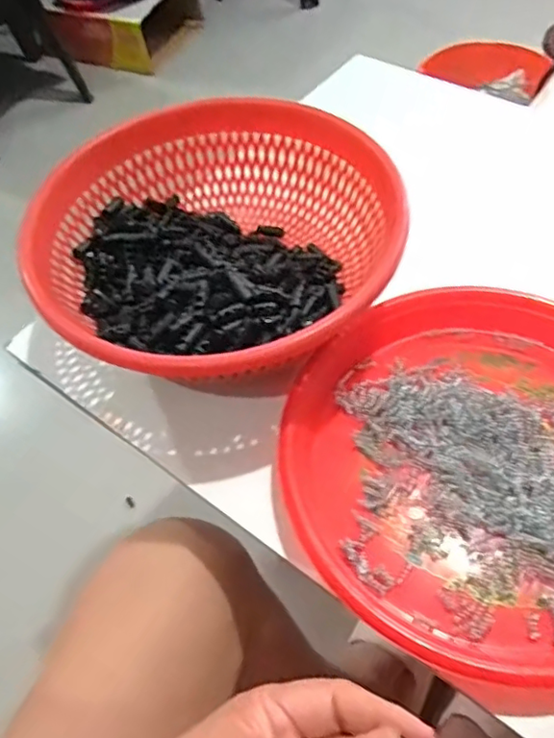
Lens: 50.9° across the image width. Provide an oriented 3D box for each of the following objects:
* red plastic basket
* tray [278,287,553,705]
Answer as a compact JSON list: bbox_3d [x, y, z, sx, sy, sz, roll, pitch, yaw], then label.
[{"bbox_3d":[-0.040,-0.086,0.428,0.252,0.083,0.244,18,59,16],"label":"red plastic basket"},{"bbox_3d":[0.133,0.055,0.364,0.240,0.030,0.240,-2,55,3],"label":"tray"}]

